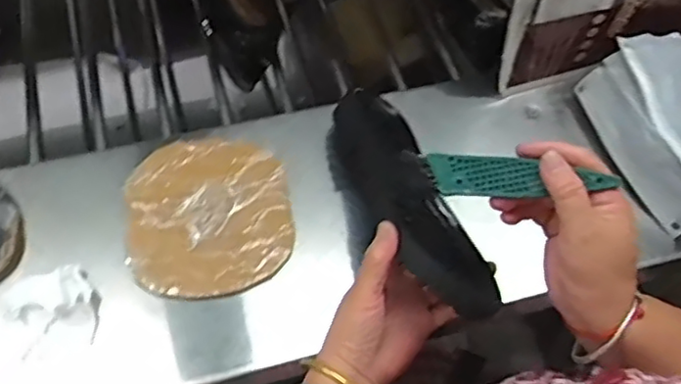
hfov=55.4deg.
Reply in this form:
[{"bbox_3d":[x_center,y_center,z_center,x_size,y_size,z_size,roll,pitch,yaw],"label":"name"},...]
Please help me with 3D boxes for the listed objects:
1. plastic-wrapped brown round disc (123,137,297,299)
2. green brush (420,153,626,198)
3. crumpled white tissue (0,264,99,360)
[{"bbox_3d":[-0.114,0.017,0.568,0.138,0.020,0.149,2,61,-3],"label":"plastic-wrapped brown round disc"},{"bbox_3d":[0.120,-0.010,0.443,0.125,0.015,0.028,5,60,9],"label":"green brush"},{"bbox_3d":[-0.225,0.093,0.509,0.062,0.031,0.055,-22,64,-15],"label":"crumpled white tissue"}]

